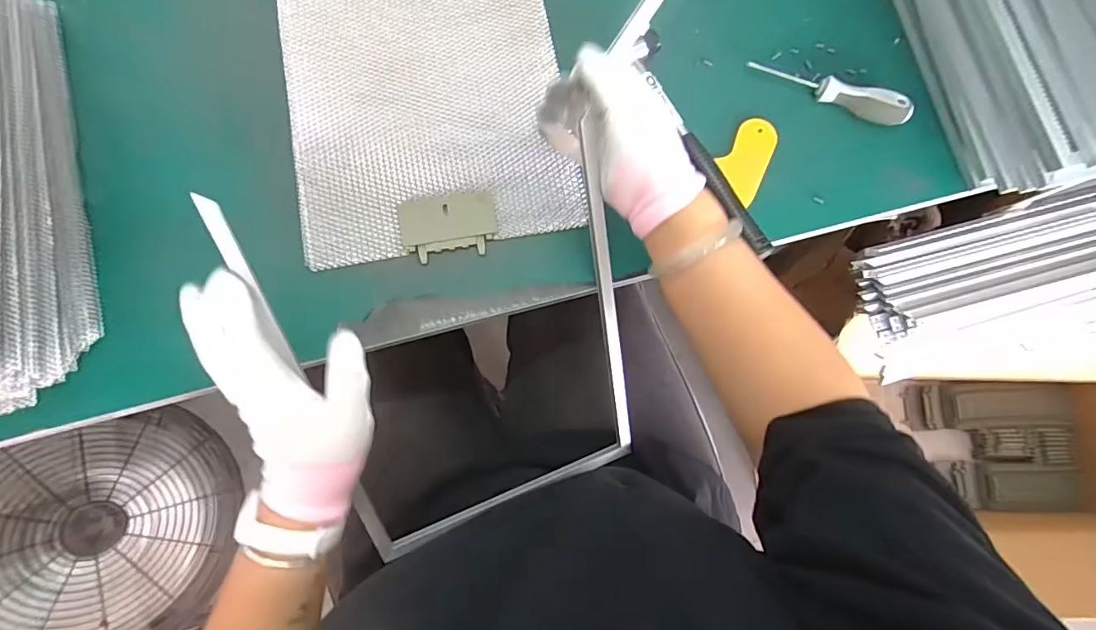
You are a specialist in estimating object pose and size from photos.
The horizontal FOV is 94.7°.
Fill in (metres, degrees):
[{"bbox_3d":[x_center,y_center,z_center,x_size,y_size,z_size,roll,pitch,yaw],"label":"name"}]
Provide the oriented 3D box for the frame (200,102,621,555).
[{"bbox_3d":[-0.066,0.040,0.440,0.288,0.011,0.359,-18,114,-7],"label":"frame"}]

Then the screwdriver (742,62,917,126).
[{"bbox_3d":[0.272,-0.219,0.487,0.156,0.034,0.024,23,79,2],"label":"screwdriver"}]

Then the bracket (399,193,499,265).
[{"bbox_3d":[-0.089,-0.081,0.458,0.085,0.005,0.057,-10,80,-4],"label":"bracket"}]

